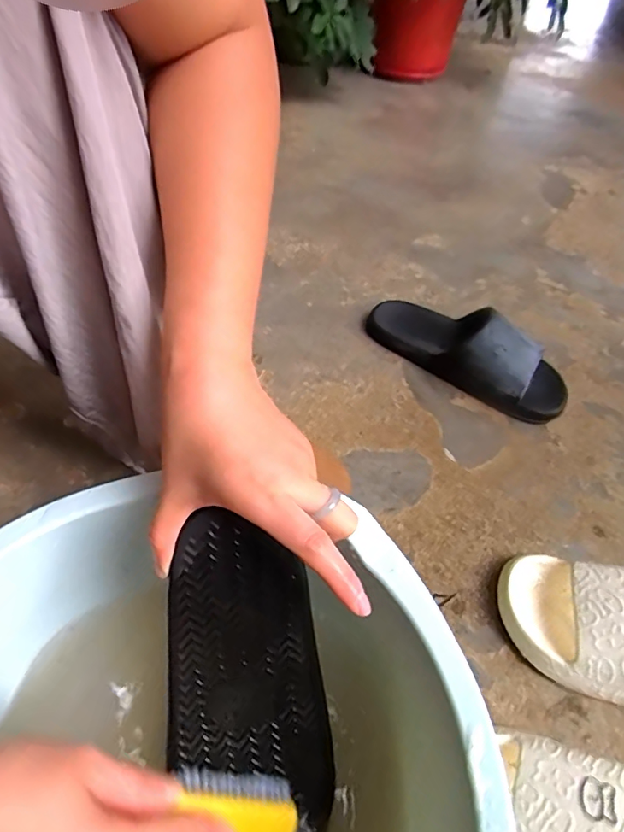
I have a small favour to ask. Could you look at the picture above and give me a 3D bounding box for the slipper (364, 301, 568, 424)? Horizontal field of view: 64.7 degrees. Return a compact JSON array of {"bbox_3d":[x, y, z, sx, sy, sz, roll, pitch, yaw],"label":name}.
[{"bbox_3d":[0.196,-0.094,0.619,0.266,0.076,0.105,29,55,17],"label":"slipper"}]

